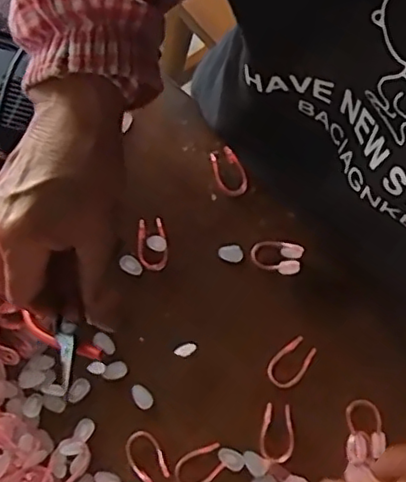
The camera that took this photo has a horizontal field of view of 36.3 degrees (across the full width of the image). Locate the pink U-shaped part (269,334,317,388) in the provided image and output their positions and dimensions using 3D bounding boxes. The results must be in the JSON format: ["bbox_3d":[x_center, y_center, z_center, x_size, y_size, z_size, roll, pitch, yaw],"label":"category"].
[{"bbox_3d":[0.059,0.081,0.412,0.022,0.005,0.035,38,77,14],"label":"pink U-shaped part"}]

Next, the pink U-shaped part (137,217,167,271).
[{"bbox_3d":[-0.036,0.002,0.442,0.022,0.013,0.034,4,71,4],"label":"pink U-shaped part"}]

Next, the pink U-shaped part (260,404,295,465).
[{"bbox_3d":[0.048,0.124,0.399,0.021,0.004,0.036,4,71,4],"label":"pink U-shaped part"}]

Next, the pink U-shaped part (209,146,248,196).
[{"bbox_3d":[0.019,-0.052,0.461,0.023,0.010,0.036,-23,72,-6],"label":"pink U-shaped part"}]

